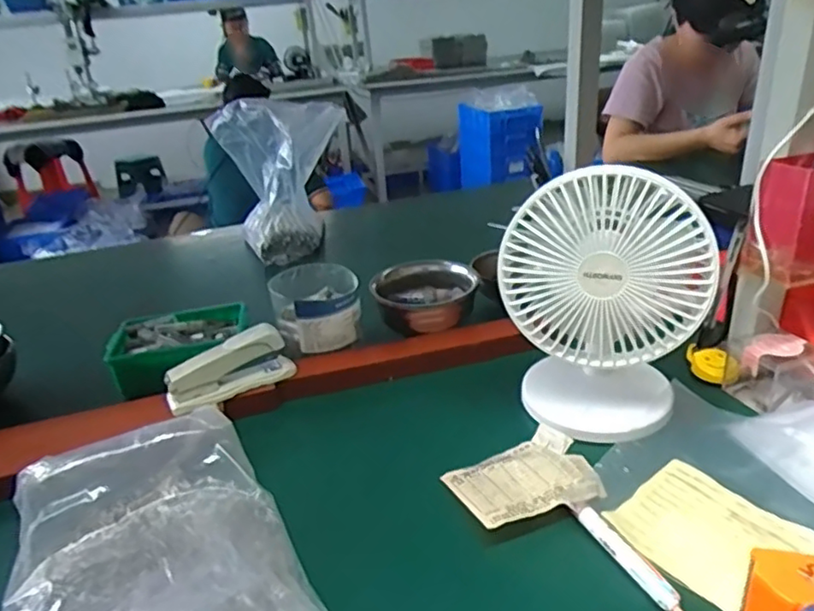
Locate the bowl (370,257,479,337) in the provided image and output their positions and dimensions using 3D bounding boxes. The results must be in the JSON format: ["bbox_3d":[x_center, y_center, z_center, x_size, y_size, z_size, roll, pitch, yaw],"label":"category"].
[{"bbox_3d":[0.022,-0.011,0.745,0.119,0.061,0.119,-4,26,2],"label":"bowl"}]

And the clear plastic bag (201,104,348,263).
[{"bbox_3d":[-0.209,-0.222,1.059,0.219,0.233,0.182,-8,26,-7],"label":"clear plastic bag"}]

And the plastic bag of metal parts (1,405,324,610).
[{"bbox_3d":[-0.173,0.174,0.411,0.188,0.064,0.242,-17,29,-23],"label":"plastic bag of metal parts"}]

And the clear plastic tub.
[{"bbox_3d":[-0.105,0.008,0.720,0.098,0.077,0.105,-10,27,-10],"label":"clear plastic tub"}]

